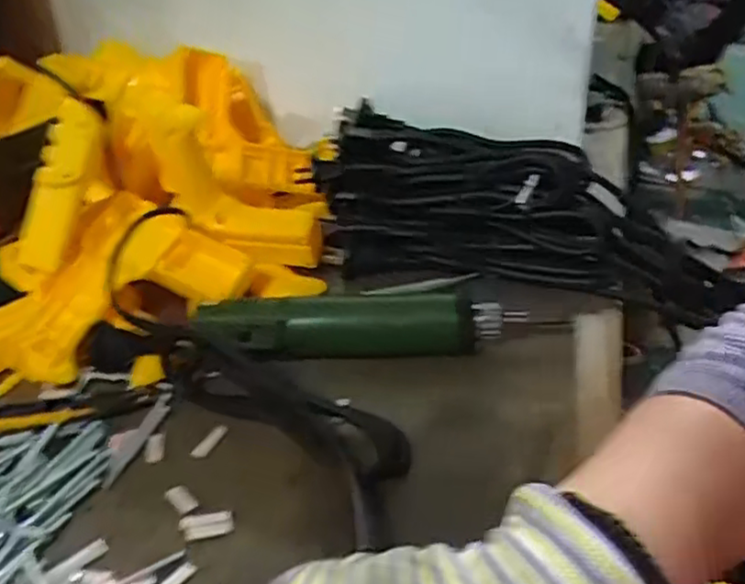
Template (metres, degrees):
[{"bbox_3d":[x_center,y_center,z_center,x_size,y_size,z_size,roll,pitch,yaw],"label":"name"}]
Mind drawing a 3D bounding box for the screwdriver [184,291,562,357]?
[{"bbox_3d":[0.009,0.022,0.446,0.241,0.031,0.036,-3,33,-6],"label":"screwdriver"}]

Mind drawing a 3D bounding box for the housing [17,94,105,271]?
[{"bbox_3d":[-0.213,-0.071,0.456,0.036,0.118,0.024,8,19,-48],"label":"housing"}]

